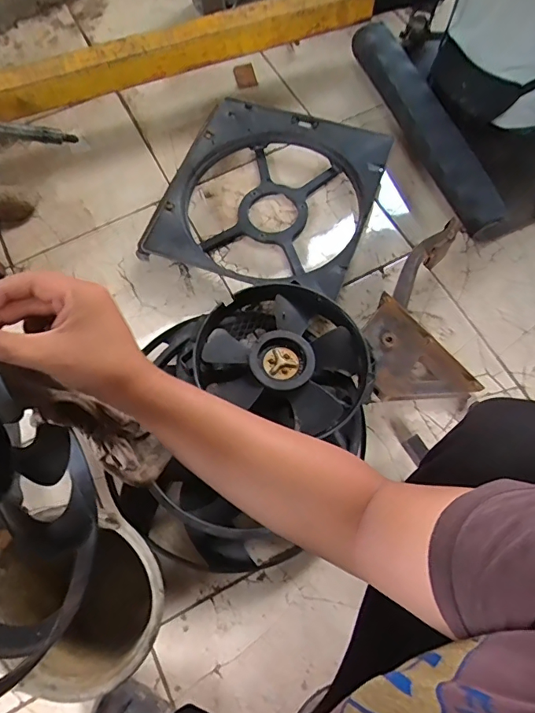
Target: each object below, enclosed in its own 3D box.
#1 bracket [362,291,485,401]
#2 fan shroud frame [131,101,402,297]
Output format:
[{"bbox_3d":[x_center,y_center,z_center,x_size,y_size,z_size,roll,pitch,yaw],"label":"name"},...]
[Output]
[{"bbox_3d":[0.254,0.015,0.854,0.128,0.083,0.236,-37,73,-12],"label":"bracket"},{"bbox_3d":[0.004,-0.361,1.046,0.453,0.096,0.464,19,71,8],"label":"fan shroud frame"}]

